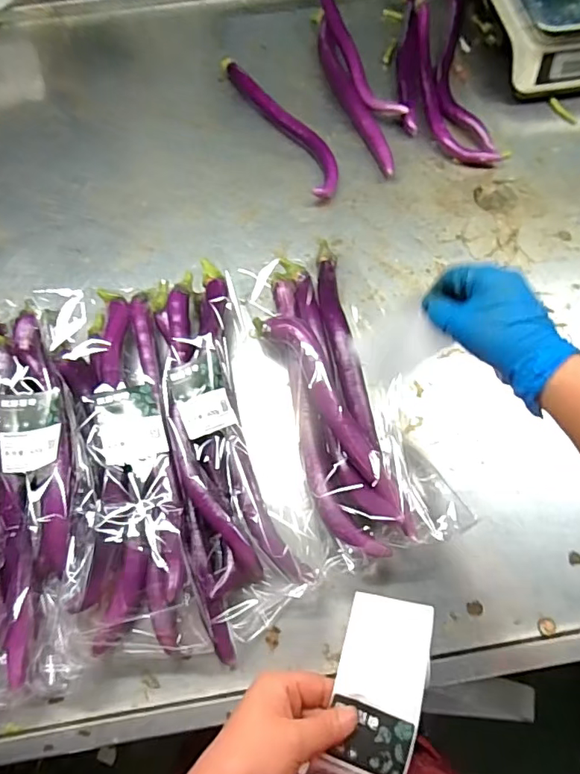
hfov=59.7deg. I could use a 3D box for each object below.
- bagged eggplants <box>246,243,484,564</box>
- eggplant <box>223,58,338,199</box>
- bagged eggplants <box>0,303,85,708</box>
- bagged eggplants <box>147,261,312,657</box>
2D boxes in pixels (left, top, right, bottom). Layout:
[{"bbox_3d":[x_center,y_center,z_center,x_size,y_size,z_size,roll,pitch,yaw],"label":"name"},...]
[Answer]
[{"bbox_3d":[0.049,0.000,0.547,0.138,0.073,0.355,-17,67,-6],"label":"bagged eggplants"},{"bbox_3d":[-0.010,-0.394,0.750,0.057,0.022,0.316,-25,69,-9],"label":"eggplant"},{"bbox_3d":[-0.271,0.093,0.519,0.127,0.068,0.400,-6,67,-2],"label":"bagged eggplants"},{"bbox_3d":[-0.079,0.054,0.537,0.120,0.057,0.402,-16,67,-6],"label":"bagged eggplants"}]

